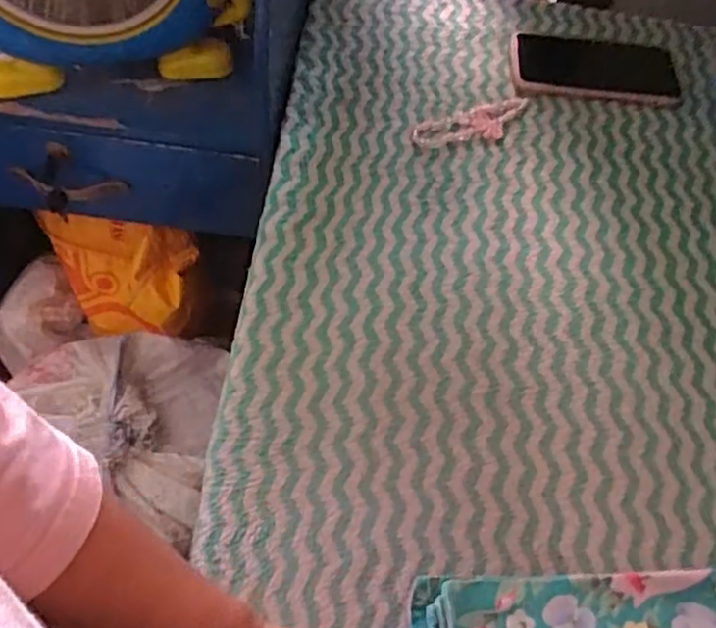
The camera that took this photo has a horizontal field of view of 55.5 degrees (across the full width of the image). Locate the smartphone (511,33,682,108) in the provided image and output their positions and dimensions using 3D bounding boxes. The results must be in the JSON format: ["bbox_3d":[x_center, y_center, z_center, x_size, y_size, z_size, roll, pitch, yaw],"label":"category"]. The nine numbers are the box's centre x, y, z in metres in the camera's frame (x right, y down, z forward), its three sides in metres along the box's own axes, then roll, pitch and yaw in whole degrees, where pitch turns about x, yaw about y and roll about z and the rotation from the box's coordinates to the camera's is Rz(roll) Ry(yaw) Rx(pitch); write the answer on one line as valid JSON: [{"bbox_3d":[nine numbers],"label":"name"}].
[{"bbox_3d":[0.237,-0.245,0.678,0.166,0.007,0.084,5,59,0],"label":"smartphone"}]

